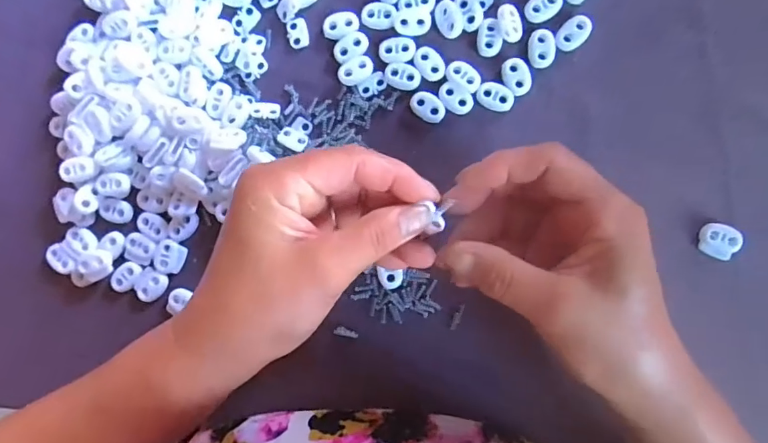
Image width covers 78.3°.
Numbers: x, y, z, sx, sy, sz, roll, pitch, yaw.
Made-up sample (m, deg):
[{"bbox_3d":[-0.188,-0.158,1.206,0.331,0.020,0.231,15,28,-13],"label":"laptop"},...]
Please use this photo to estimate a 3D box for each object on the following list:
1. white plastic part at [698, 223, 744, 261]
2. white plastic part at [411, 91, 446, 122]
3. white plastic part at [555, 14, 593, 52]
[{"bbox_3d":[0.195,0.012,0.273,0.021,0.006,0.020,12,89,10],"label":"white plastic part"},{"bbox_3d":[0.027,-0.071,0.292,0.023,0.004,0.015,36,93,10],"label":"white plastic part"},{"bbox_3d":[0.114,-0.113,0.283,0.016,0.004,0.025,43,94,10],"label":"white plastic part"}]

